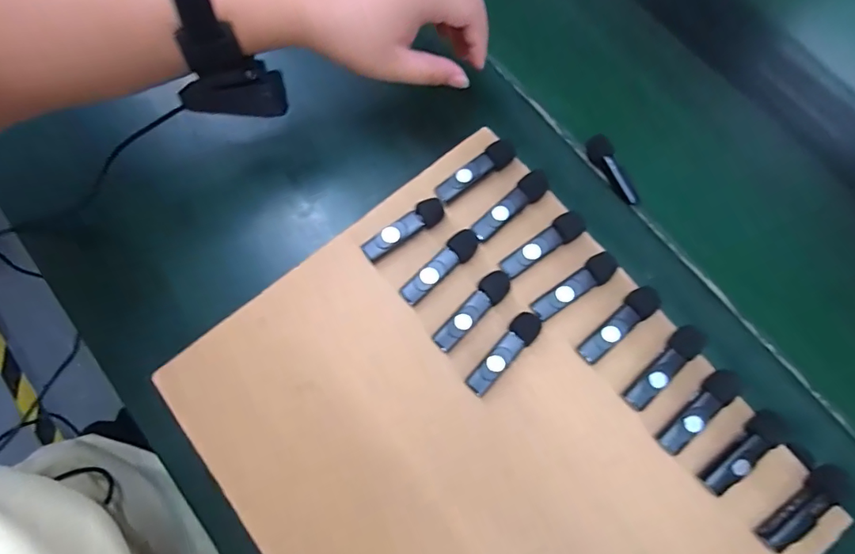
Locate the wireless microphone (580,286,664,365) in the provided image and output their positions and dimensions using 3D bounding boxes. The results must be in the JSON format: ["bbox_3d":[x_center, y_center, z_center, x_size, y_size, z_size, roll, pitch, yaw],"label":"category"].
[{"bbox_3d":[0.127,0.031,0.314,0.063,0.016,0.019,-36,79,-10],"label":"wireless microphone"}]

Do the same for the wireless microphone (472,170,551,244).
[{"bbox_3d":[0.059,-0.050,0.332,0.064,0.011,0.018,-37,79,-10],"label":"wireless microphone"}]

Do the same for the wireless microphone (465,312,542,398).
[{"bbox_3d":[0.050,0.050,0.309,0.063,0.011,0.019,-43,80,-11],"label":"wireless microphone"}]

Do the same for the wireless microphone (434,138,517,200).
[{"bbox_3d":[0.035,-0.077,0.339,0.065,0.013,0.017,-30,78,-9],"label":"wireless microphone"}]

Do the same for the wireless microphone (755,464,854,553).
[{"bbox_3d":[0.230,0.140,0.284,0.066,0.012,0.017,-38,79,-10],"label":"wireless microphone"}]

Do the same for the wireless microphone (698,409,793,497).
[{"bbox_3d":[0.197,0.108,0.291,0.065,0.013,0.020,-36,79,-10],"label":"wireless microphone"}]

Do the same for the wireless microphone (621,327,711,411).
[{"bbox_3d":[0.154,0.059,0.307,0.067,0.016,0.019,-43,80,-11],"label":"wireless microphone"}]

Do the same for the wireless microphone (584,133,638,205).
[{"bbox_3d":[0.159,-0.090,0.401,0.017,0.022,0.065,-34,78,-9],"label":"wireless microphone"}]

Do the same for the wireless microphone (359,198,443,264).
[{"bbox_3d":[-0.016,-0.033,0.328,0.062,0.010,0.016,-32,78,-9],"label":"wireless microphone"}]

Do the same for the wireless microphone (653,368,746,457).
[{"bbox_3d":[0.173,0.085,0.300,0.065,0.014,0.019,-39,79,-10],"label":"wireless microphone"}]

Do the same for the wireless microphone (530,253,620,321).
[{"bbox_3d":[0.101,0.007,0.318,0.065,0.011,0.017,-35,78,-10],"label":"wireless microphone"}]

